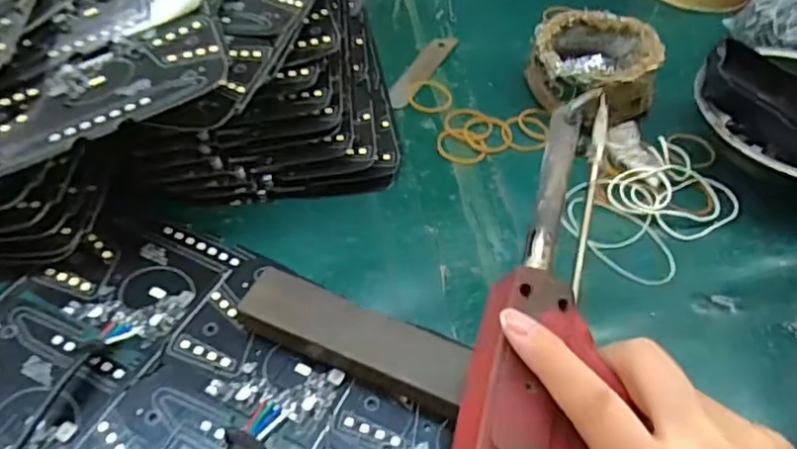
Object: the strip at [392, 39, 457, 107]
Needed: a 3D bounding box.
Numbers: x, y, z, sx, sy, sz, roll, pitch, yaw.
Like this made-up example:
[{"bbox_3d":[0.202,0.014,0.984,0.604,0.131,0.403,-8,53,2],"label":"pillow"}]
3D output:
[{"bbox_3d":[0.017,-0.112,0.466,0.018,0.004,0.088,23,52,14],"label":"strip"}]

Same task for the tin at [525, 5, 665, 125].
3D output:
[{"bbox_3d":[0.132,-0.109,0.448,0.085,0.044,0.092,10,49,4],"label":"tin"}]

